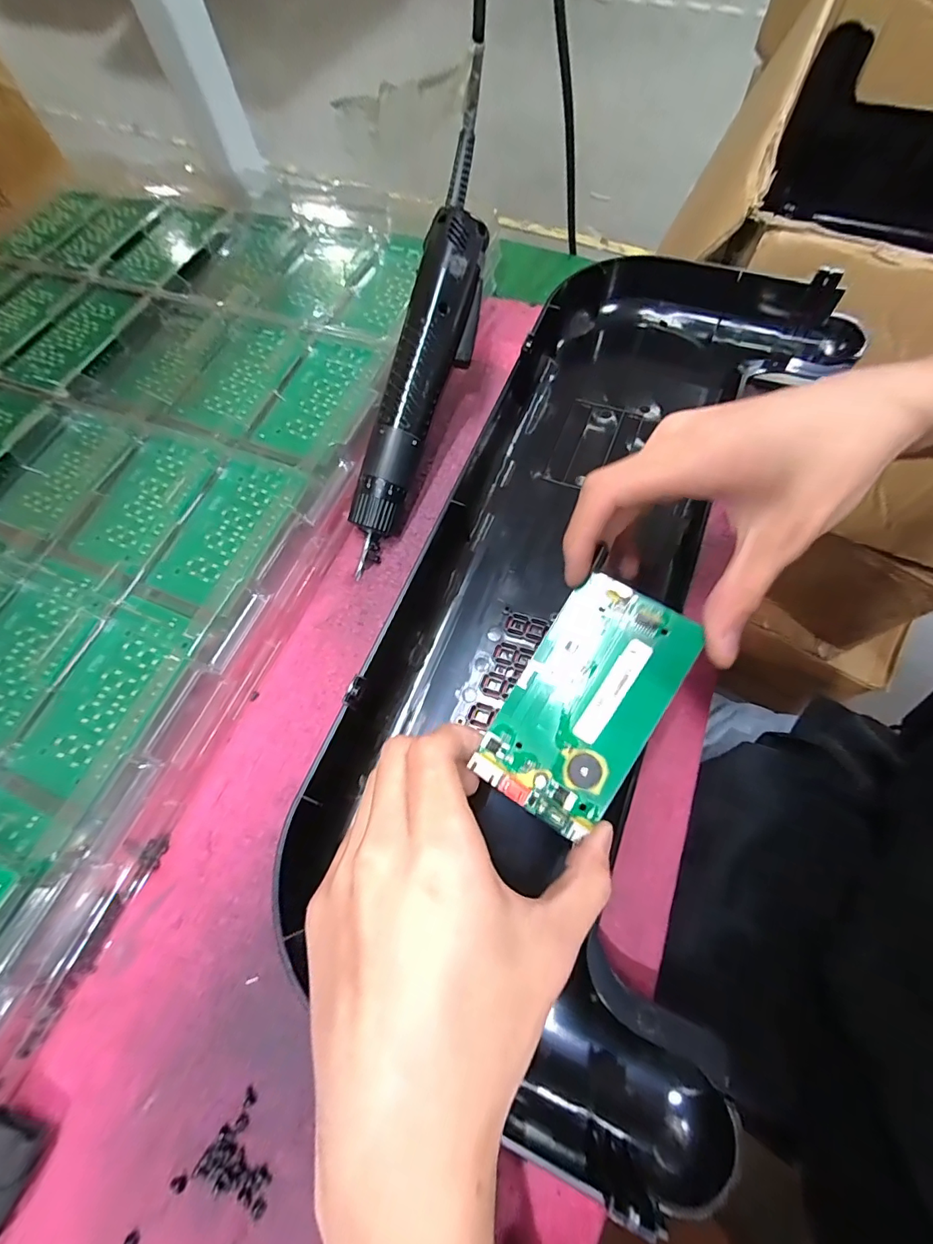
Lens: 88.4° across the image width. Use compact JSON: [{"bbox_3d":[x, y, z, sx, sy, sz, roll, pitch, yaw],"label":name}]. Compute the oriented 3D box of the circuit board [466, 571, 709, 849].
[{"bbox_3d":[0.053,0.034,0.211,0.060,0.010,0.105,31,88,16],"label":"circuit board"}]

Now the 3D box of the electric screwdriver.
[{"bbox_3d":[-0.022,-0.166,0.291,0.037,0.031,0.268,18,96,8],"label":"electric screwdriver"}]

